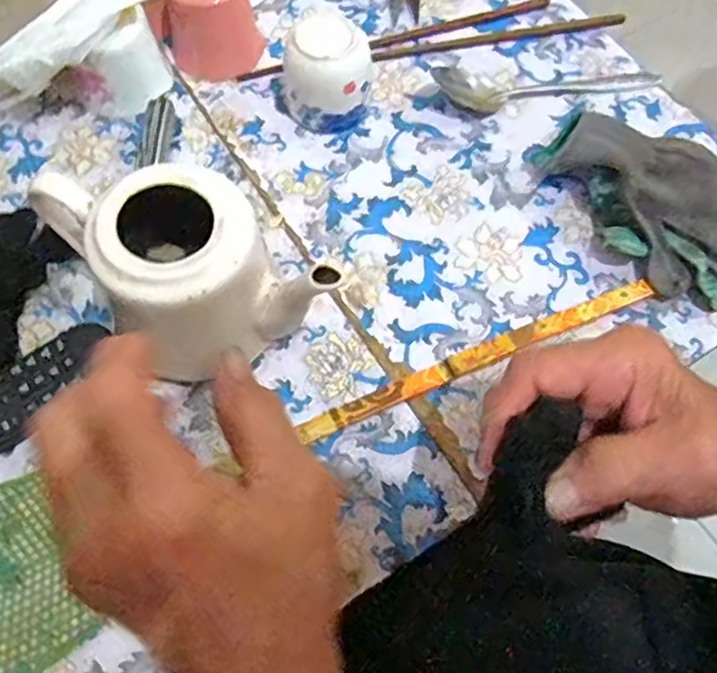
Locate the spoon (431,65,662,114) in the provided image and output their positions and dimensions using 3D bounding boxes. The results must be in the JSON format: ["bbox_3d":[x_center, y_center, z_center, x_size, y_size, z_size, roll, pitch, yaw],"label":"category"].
[{"bbox_3d":[0.138,-0.183,0.471,0.168,0.024,0.029,-9,66,-5],"label":"spoon"}]

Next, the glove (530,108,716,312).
[{"bbox_3d":[0.197,-0.084,0.422,0.175,0.033,0.097,42,72,16],"label":"glove"}]

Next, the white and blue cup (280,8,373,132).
[{"bbox_3d":[-0.023,-0.177,0.449,0.060,0.060,0.050,0,66,-1],"label":"white and blue cup"}]

